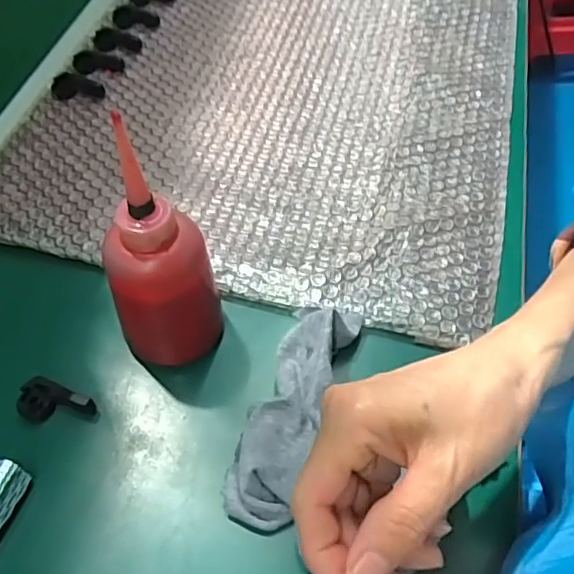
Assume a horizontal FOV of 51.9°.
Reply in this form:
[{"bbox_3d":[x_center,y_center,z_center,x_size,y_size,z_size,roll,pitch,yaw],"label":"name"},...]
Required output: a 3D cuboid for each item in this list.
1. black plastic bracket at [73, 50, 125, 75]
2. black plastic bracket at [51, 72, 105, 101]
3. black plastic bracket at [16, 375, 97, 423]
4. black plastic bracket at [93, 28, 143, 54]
[{"bbox_3d":[-0.172,-0.205,0.537,0.044,0.009,0.025,-6,56,-5],"label":"black plastic bracket"},{"bbox_3d":[-0.183,-0.175,0.515,0.044,0.011,0.025,-6,56,-5],"label":"black plastic bracket"},{"bbox_3d":[-0.140,0.072,0.355,0.044,0.014,0.025,18,58,11],"label":"black plastic bracket"},{"bbox_3d":[-0.161,-0.232,0.556,0.046,0.012,0.020,7,56,4],"label":"black plastic bracket"}]

